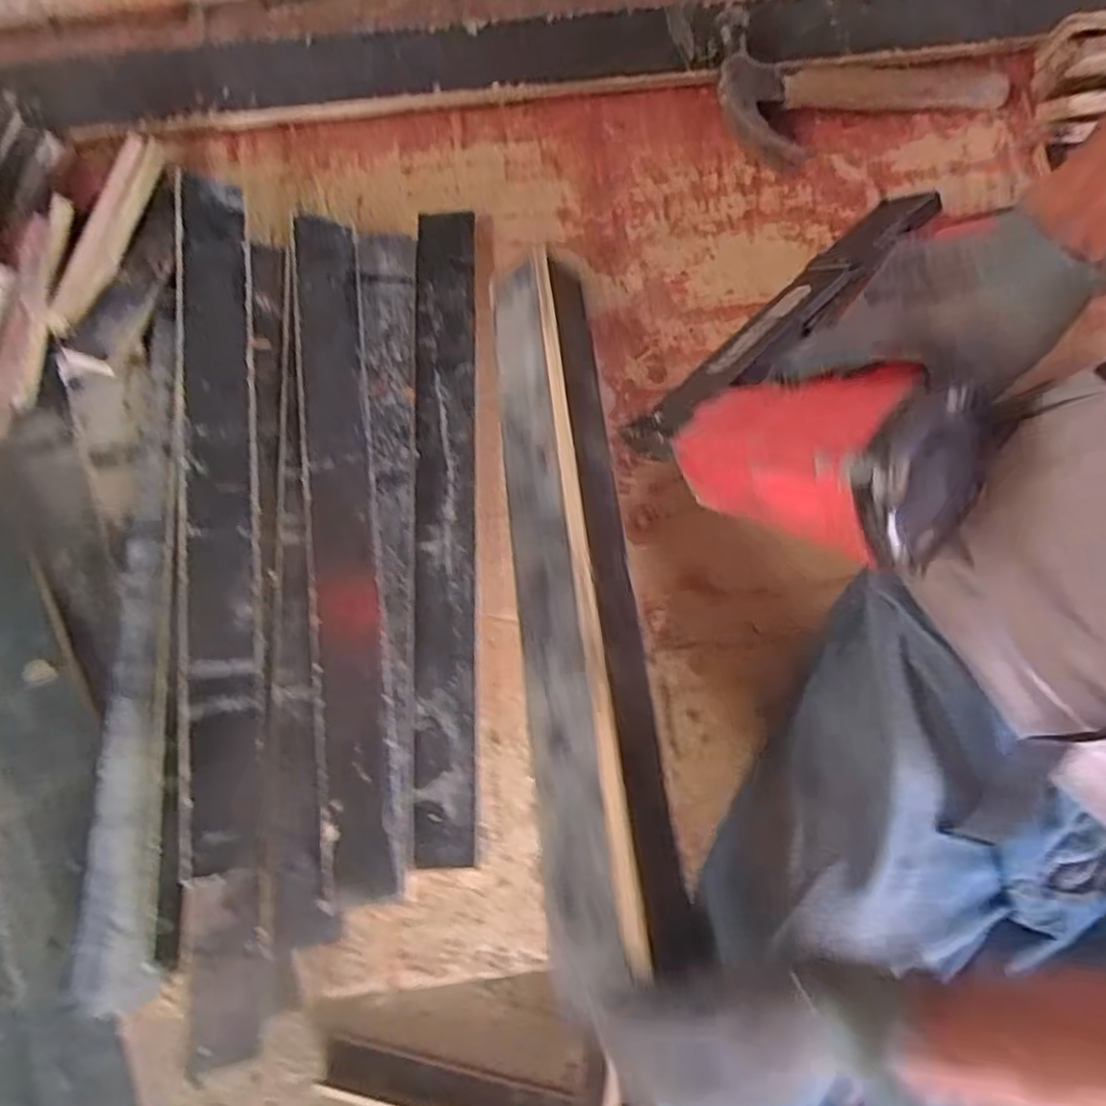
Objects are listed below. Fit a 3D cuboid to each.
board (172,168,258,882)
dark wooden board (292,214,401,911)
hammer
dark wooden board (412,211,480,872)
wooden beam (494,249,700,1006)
[{"bbox_3d":[-0.234,-0.040,0.485,0.049,0.028,0.484,-5,78,0],"label":"board"},{"bbox_3d":[-0.152,-0.019,0.502,0.052,0.012,0.498,-2,77,-22],"label":"dark wooden board"},{"bbox_3d":[0.262,-0.379,0.584,0.257,0.043,0.122,7,79,3],"label":"hammer"},{"bbox_3d":[-0.079,-0.032,0.525,0.046,0.025,0.498,-2,78,1],"label":"dark wooden board"},{"bbox_3d":[0.012,0.000,0.441,0.076,0.054,0.472,-6,63,0],"label":"wooden beam"}]

